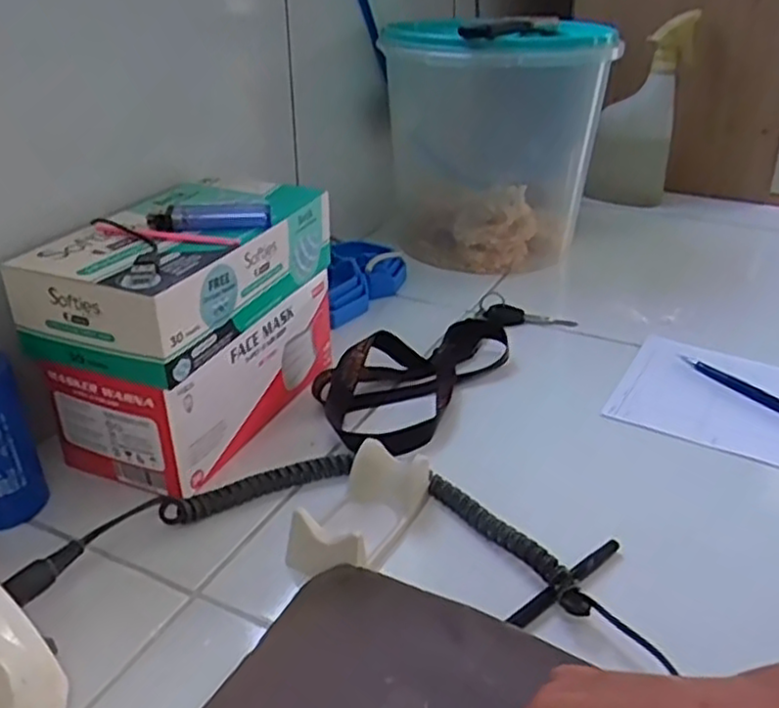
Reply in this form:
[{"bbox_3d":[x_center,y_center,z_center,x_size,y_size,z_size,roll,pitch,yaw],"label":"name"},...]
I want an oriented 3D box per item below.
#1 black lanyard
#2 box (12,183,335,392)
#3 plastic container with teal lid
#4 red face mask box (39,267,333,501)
[{"bbox_3d":[0.032,0.003,0.587,0.099,0.035,0.242,18,34,30],"label":"black lanyard"},{"bbox_3d":[-0.137,-0.064,0.498,0.110,0.065,0.211,11,31,20],"label":"box"},{"bbox_3d":[0.119,-0.239,0.824,0.240,0.243,0.245,5,30,10],"label":"plastic container with teal lid"},{"bbox_3d":[-0.132,0.008,0.533,0.099,0.088,0.200,13,32,23],"label":"red face mask box"}]

